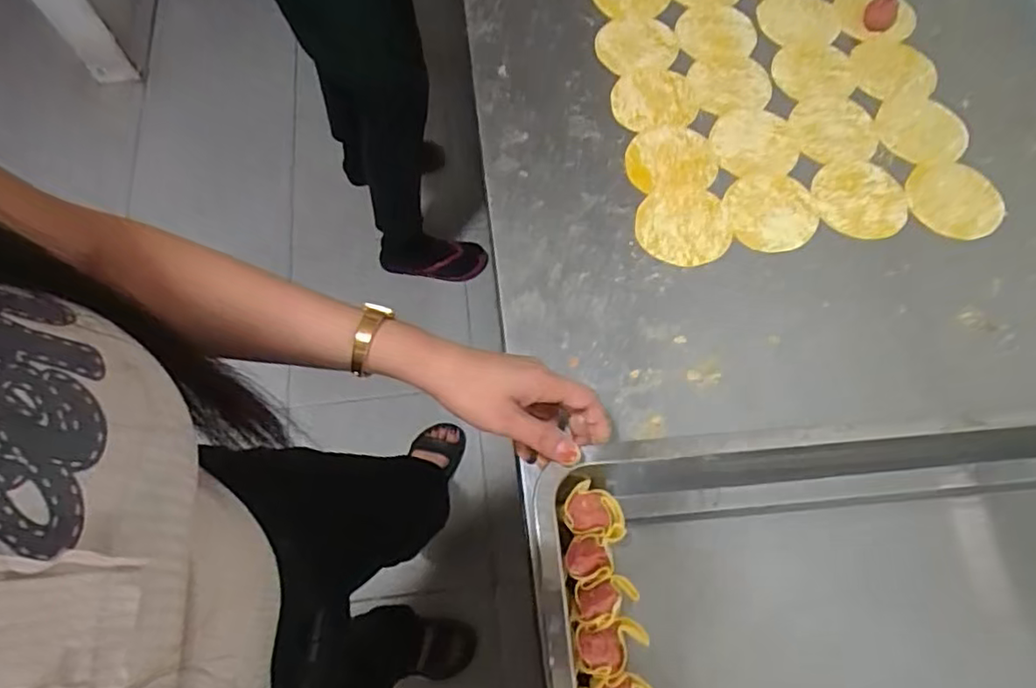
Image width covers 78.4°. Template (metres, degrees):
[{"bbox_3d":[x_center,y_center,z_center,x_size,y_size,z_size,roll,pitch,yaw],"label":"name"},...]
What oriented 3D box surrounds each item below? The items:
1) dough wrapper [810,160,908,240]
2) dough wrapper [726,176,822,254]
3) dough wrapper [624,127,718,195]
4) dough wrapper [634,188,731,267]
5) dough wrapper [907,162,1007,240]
[{"bbox_3d":[0.312,-0.131,0.576,0.082,0.005,0.076,0,75,-1],"label":"dough wrapper"},{"bbox_3d":[0.229,-0.119,0.571,0.078,0.007,0.078,-3,69,1],"label":"dough wrapper"},{"bbox_3d":[0.143,-0.174,0.595,0.082,0.004,0.071,-5,66,-2],"label":"dough wrapper"},{"bbox_3d":[0.148,-0.105,0.568,0.082,0.006,0.076,0,71,0],"label":"dough wrapper"},{"bbox_3d":[0.398,-0.133,0.581,0.085,0.004,0.084,2,66,-4],"label":"dough wrapper"}]

